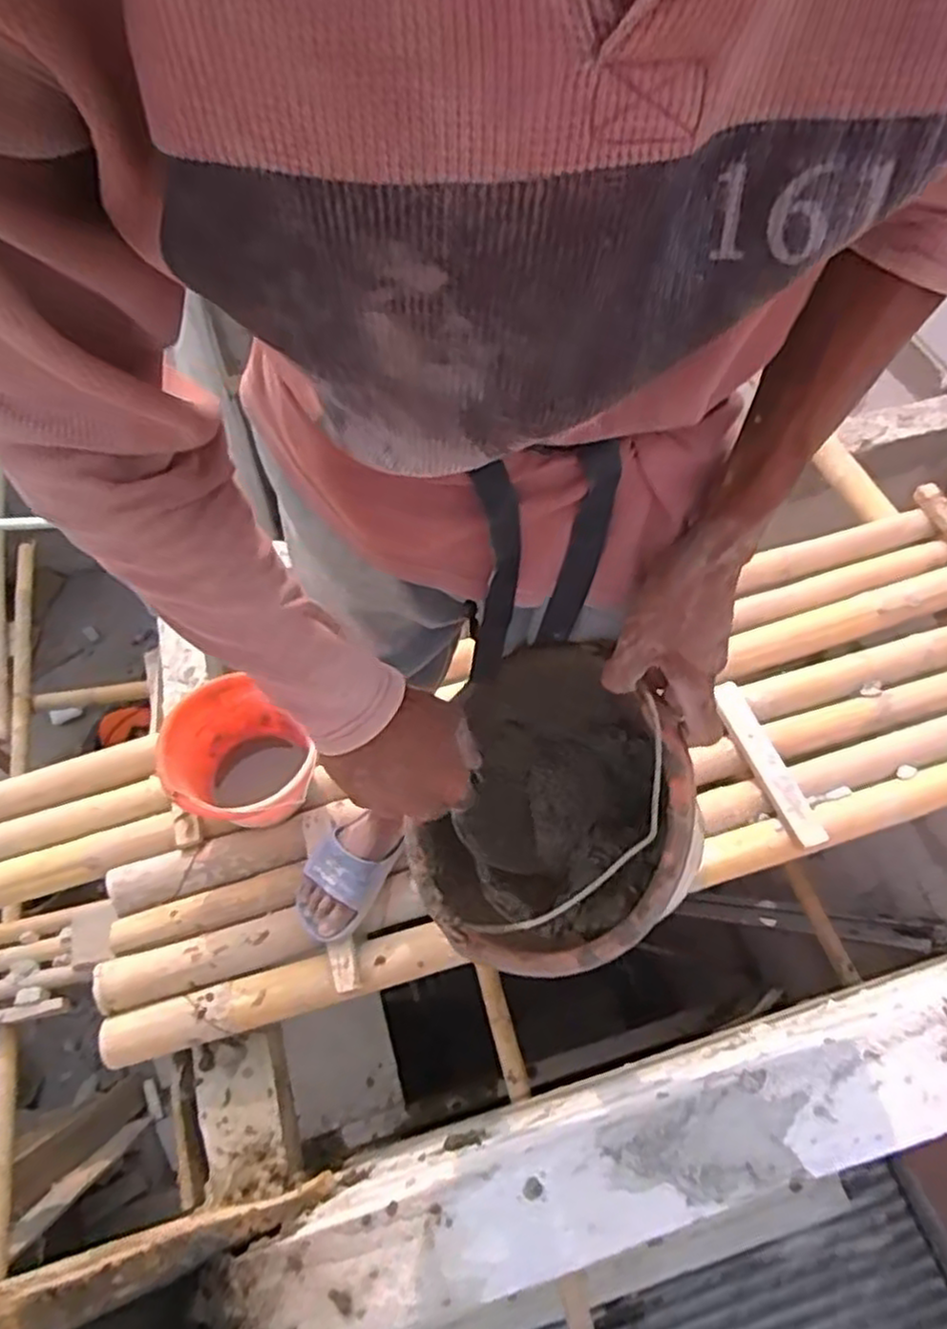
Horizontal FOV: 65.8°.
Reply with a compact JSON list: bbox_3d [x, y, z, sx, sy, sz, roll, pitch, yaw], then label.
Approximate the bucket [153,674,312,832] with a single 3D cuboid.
[{"bbox_3d":[-0.361,0.162,1.156,0.211,0.161,0.246,-33,65,-19],"label":"bucket"}]

